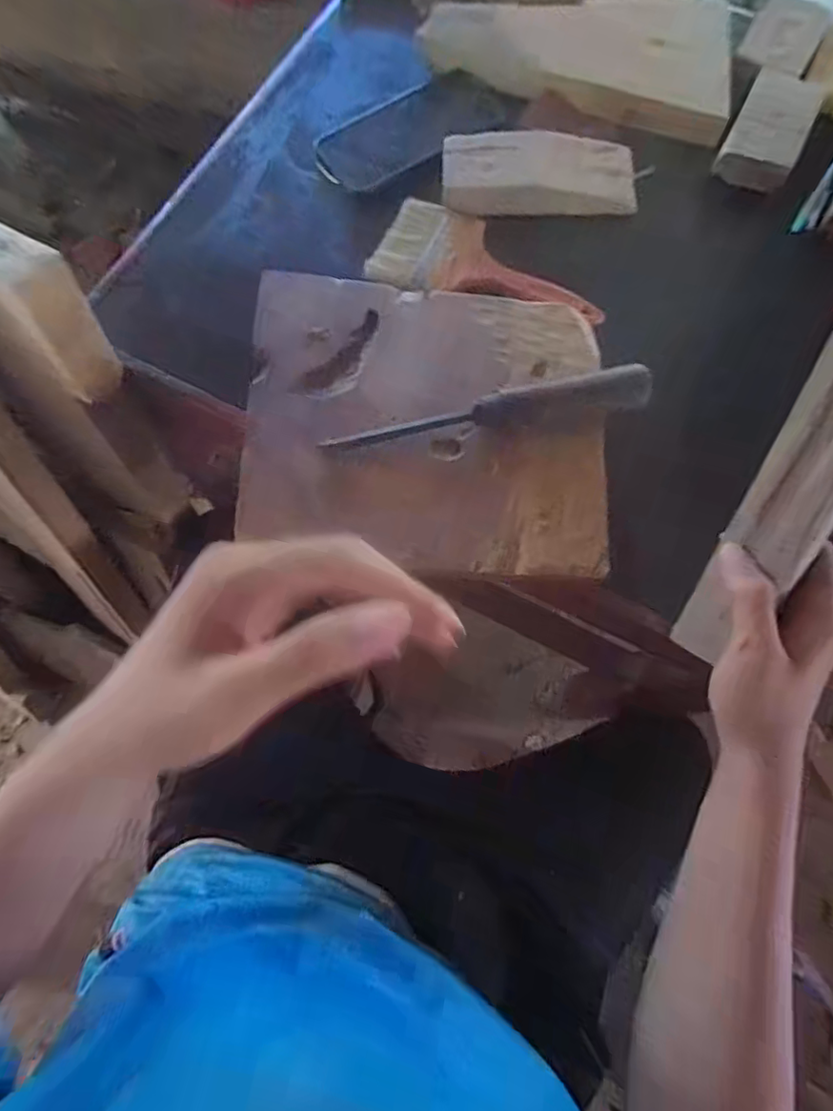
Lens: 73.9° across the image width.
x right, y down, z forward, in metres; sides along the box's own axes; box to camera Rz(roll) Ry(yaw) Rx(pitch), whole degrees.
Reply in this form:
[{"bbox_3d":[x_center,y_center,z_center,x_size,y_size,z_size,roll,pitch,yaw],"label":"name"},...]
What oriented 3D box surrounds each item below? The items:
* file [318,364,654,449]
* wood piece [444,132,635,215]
[{"bbox_3d":[0.049,-0.103,0.386,0.221,0.032,0.027,-6,74,-2],"label":"file"},{"bbox_3d":[0.103,-0.321,0.462,0.160,0.029,0.060,-2,74,-1],"label":"wood piece"}]

